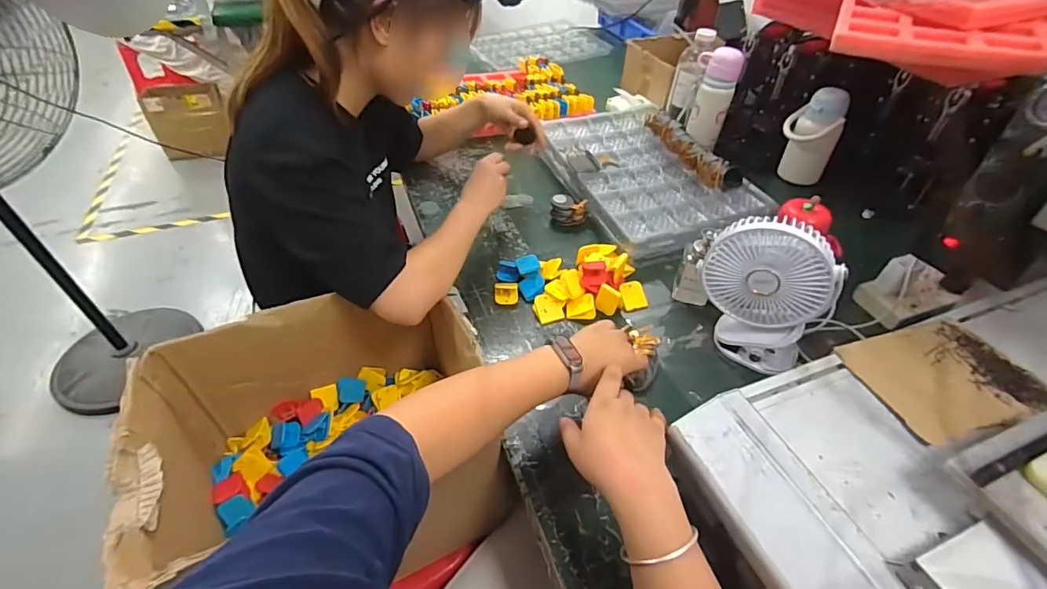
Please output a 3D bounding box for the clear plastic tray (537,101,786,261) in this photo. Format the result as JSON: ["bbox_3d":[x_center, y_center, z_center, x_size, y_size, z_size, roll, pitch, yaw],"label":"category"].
[{"bbox_3d":[0.229,-0.251,0.956,0.306,0.040,0.473,-16,47,-17],"label":"clear plastic tray"}]

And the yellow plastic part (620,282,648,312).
[{"bbox_3d":[0.169,0.002,0.734,0.043,0.010,0.045,-12,75,-12],"label":"yellow plastic part"}]

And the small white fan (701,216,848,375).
[{"bbox_3d":[0.304,0.002,0.612,0.154,0.191,0.068,22,47,20],"label":"small white fan"}]

